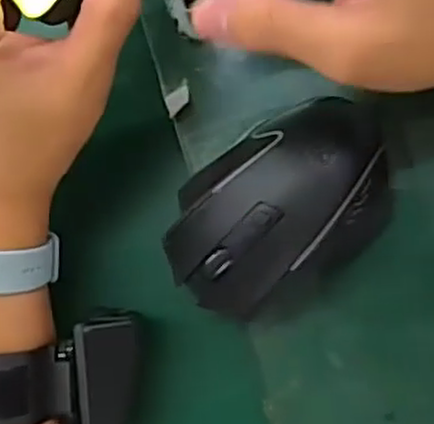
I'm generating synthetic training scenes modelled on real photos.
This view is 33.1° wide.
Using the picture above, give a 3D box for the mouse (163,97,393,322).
[{"bbox_3d":[0.030,-0.001,0.349,0.116,0.048,0.077,-32,82,8],"label":"mouse"}]

